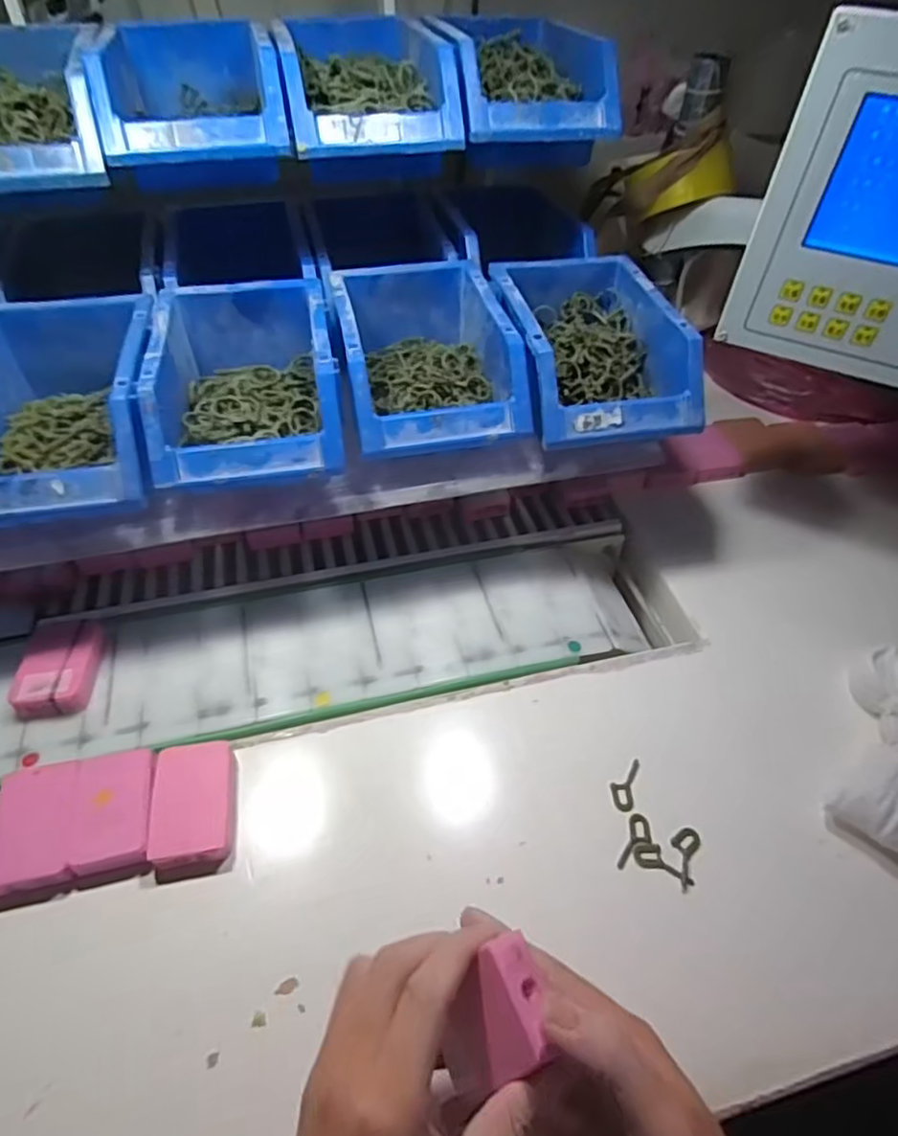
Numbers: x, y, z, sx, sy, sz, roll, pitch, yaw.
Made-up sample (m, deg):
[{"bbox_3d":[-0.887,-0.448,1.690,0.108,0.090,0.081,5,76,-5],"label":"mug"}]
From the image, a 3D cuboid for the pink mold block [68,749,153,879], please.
[{"bbox_3d":[-0.207,0.149,0.396,0.045,0.014,0.073,-10,50,-11],"label":"pink mold block"}]

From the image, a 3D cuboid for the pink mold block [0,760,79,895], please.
[{"bbox_3d":[-0.251,0.157,0.388,0.047,0.013,0.074,-11,51,-12],"label":"pink mold block"}]

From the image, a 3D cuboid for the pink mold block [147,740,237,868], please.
[{"bbox_3d":[-0.158,0.145,0.399,0.047,0.015,0.071,-8,50,-9],"label":"pink mold block"}]

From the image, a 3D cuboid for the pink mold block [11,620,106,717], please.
[{"bbox_3d":[-0.276,0.068,0.456,0.047,0.019,0.074,-3,49,-5],"label":"pink mold block"}]

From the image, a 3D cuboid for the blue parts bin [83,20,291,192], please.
[{"bbox_3d":[-0.190,-0.354,0.487,0.120,0.072,0.179,-9,48,-9],"label":"blue parts bin"}]

